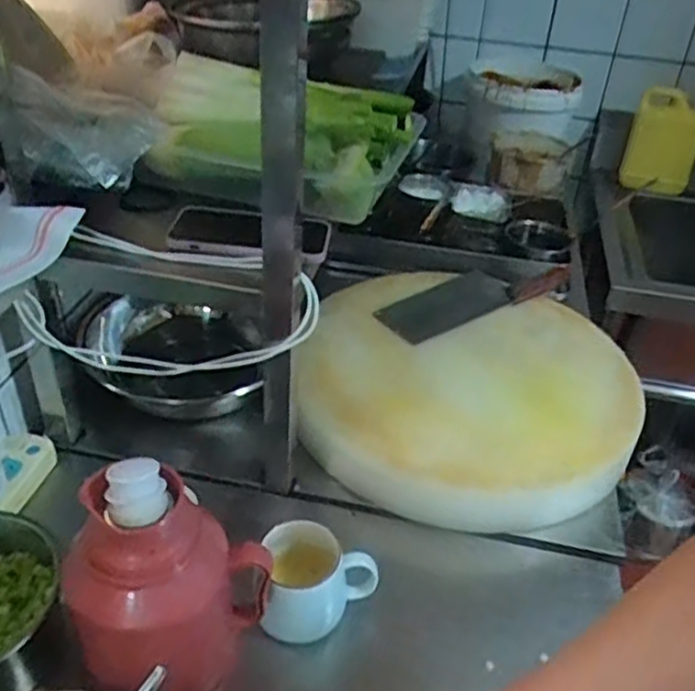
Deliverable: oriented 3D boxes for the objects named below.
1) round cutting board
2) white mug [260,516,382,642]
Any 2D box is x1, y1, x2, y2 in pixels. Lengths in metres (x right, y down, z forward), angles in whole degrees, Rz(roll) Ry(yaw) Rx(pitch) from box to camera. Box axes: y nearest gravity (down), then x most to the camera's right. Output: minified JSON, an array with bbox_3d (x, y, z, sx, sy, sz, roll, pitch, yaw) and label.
[{"bbox_3d":[0.161,0.051,0.931,0.412,0.091,0.403,3,37,-2],"label":"round cutting board"},{"bbox_3d":[-0.027,0.228,0.670,0.107,0.079,0.082,6,37,2],"label":"white mug"}]

